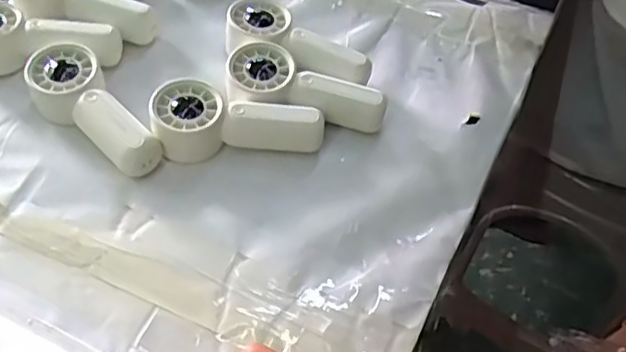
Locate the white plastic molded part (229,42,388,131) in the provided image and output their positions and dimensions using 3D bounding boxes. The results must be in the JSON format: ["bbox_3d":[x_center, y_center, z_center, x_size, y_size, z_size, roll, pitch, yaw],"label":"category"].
[{"bbox_3d":[-0.005,-0.057,0.447,0.107,0.034,0.045,10,53,4],"label":"white plastic molded part"}]

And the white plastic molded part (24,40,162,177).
[{"bbox_3d":[-0.146,-0.041,0.426,0.044,0.030,0.114,-34,62,-26],"label":"white plastic molded part"}]

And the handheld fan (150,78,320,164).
[{"bbox_3d":[-0.050,-0.037,0.431,0.107,0.032,0.044,-2,53,-5],"label":"handheld fan"}]

